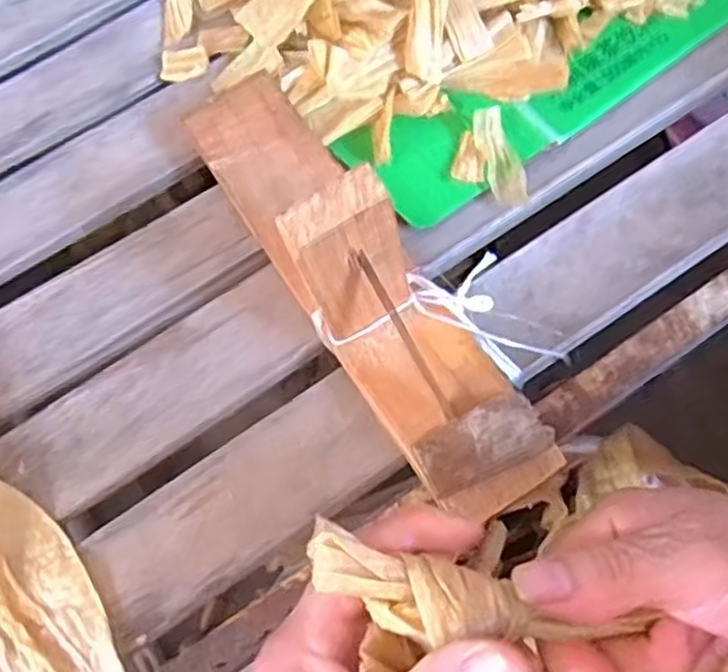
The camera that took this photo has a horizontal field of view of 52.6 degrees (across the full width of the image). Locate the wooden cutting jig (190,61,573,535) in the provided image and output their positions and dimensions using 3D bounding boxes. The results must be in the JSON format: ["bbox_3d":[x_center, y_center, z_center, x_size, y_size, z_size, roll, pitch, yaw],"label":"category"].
[{"bbox_3d":[-0.009,-0.045,0.340,0.065,0.129,0.271,-31,68,-12],"label":"wooden cutting jig"}]

